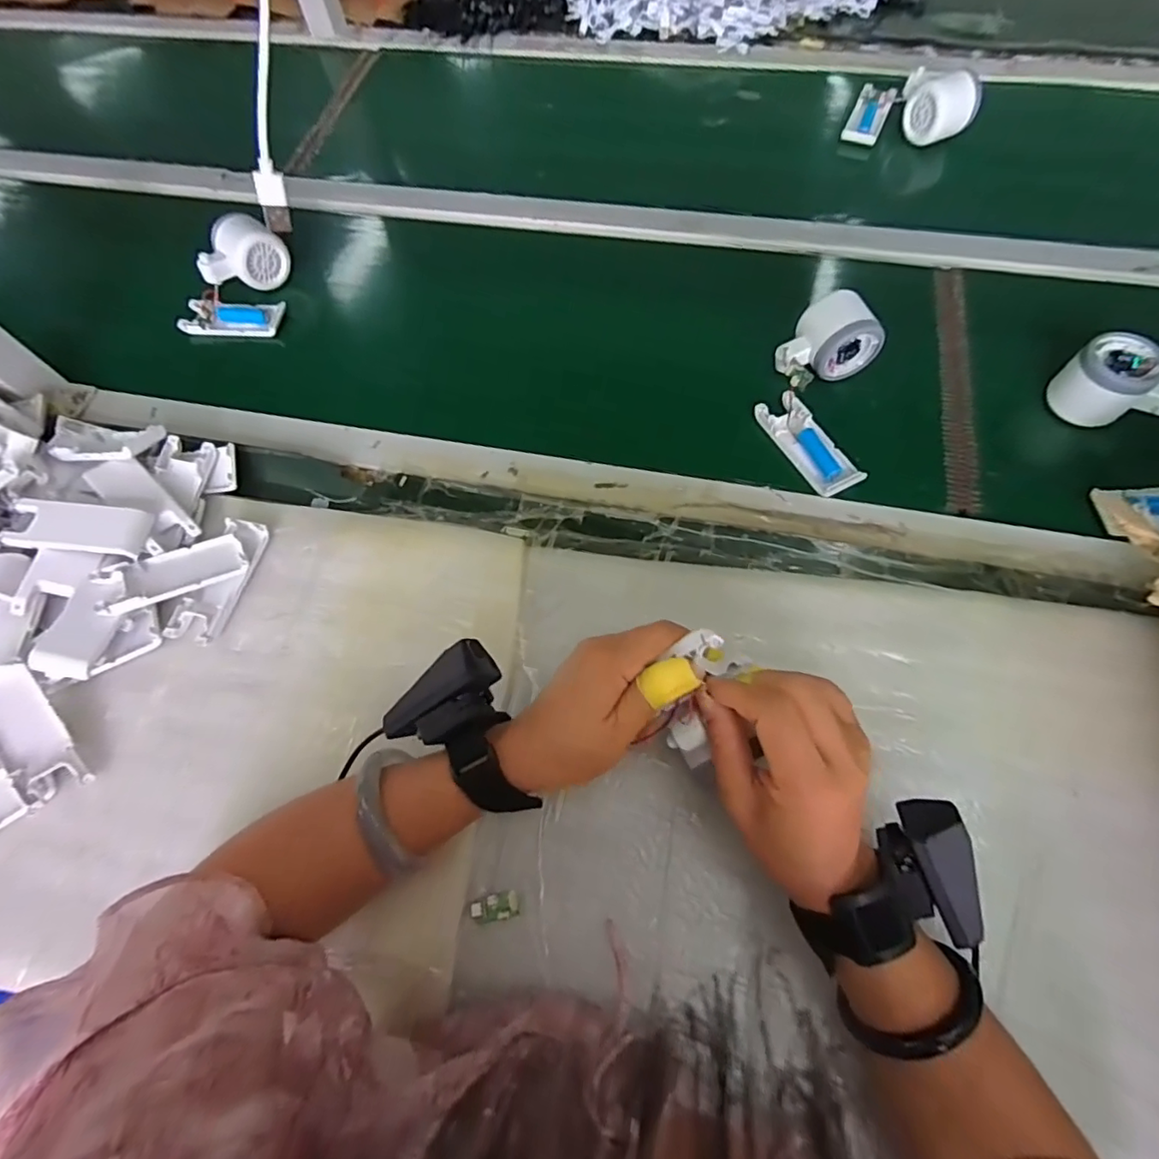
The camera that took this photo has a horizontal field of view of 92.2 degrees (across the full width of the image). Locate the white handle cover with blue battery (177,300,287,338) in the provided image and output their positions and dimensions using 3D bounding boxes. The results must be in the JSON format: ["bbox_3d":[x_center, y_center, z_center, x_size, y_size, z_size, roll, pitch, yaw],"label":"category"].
[{"bbox_3d":[-0.358,-0.269,0.578,0.099,0.018,0.037,0,66,3],"label":"white handle cover with blue battery"}]

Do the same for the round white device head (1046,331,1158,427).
[{"bbox_3d":[0.445,-0.159,0.462,0.057,0.049,0.080,-38,70,-13],"label":"round white device head"}]

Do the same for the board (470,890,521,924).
[{"bbox_3d":[-0.053,0.207,0.351,0.030,0.004,0.015,-11,66,-2],"label":"board"}]

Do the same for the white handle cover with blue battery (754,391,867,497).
[{"bbox_3d":[0.196,-0.117,0.479,0.040,0.011,0.102,-27,68,-8],"label":"white handle cover with blue battery"}]

